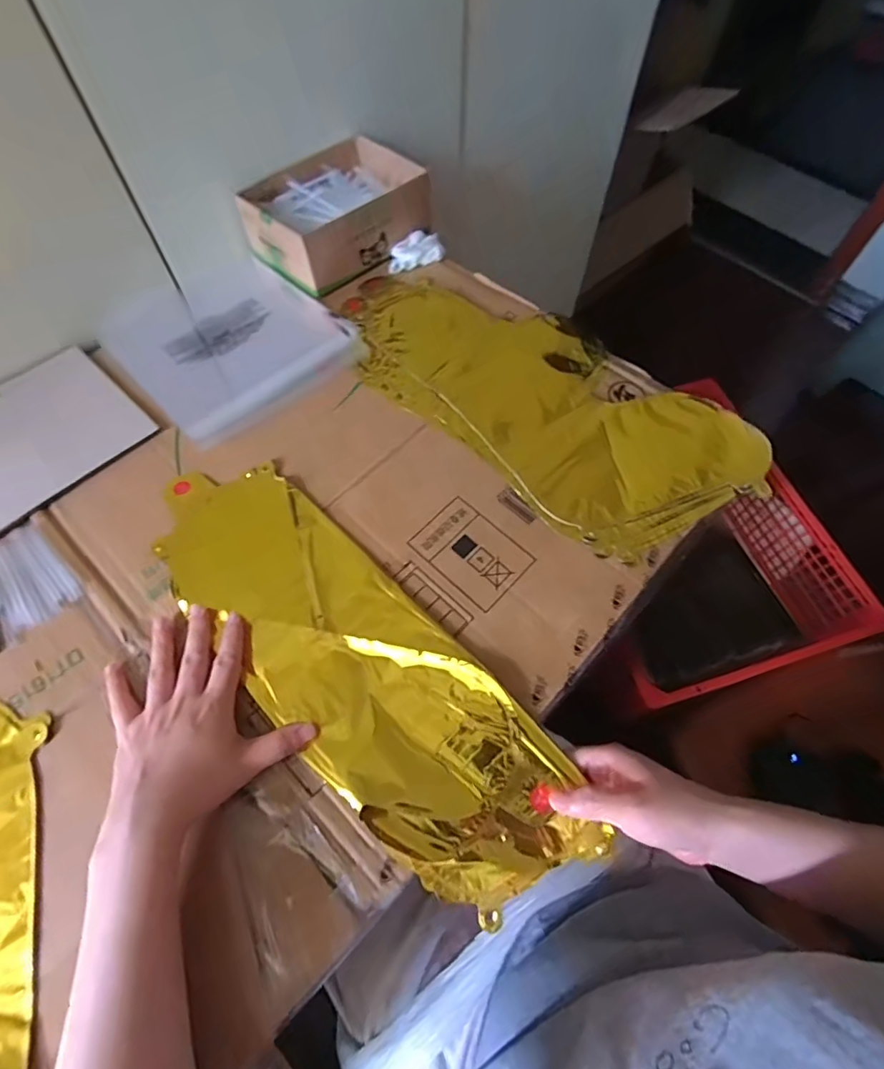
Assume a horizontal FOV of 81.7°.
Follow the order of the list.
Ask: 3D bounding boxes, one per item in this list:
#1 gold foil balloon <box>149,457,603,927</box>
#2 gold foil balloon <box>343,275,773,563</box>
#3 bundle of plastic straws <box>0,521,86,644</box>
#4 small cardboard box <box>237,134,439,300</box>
[{"bbox_3d":[-0.072,0.090,0.394,0.132,0.024,0.407,-41,71,-19],"label":"gold foil balloon"},{"bbox_3d":[0.084,-0.143,0.505,0.431,0.015,0.201,36,68,15],"label":"gold foil balloon"},{"bbox_3d":[-0.343,0.034,0.418,0.059,0.009,0.092,-41,71,-19],"label":"bundle of plastic straws"},{"bbox_3d":[-0.121,-0.377,0.593,0.145,0.058,0.192,39,69,16],"label":"small cardboard box"}]

